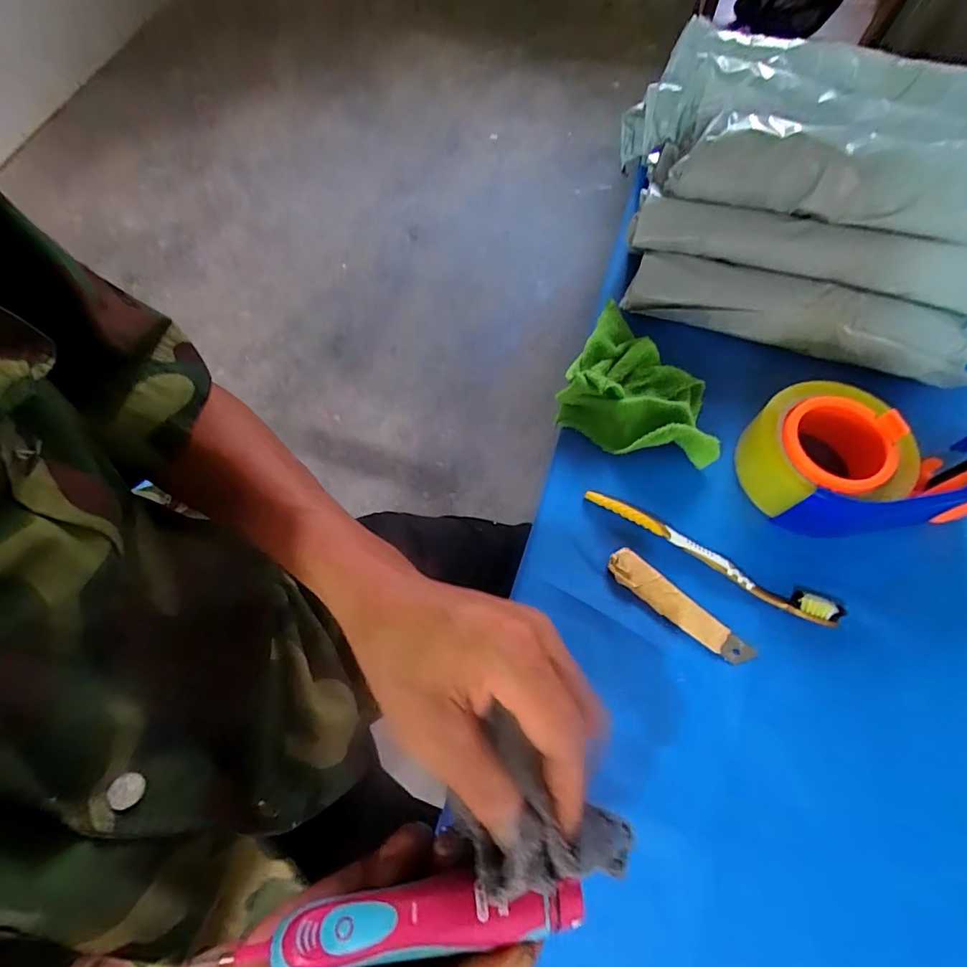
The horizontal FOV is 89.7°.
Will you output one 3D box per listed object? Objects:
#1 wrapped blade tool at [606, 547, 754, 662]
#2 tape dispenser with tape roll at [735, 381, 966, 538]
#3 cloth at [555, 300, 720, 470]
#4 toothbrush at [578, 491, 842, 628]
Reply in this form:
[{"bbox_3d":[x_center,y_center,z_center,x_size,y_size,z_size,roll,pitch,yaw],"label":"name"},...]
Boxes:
[{"bbox_3d":[0.136,0.086,0.339,0.108,0.008,0.024,39,74,17],"label":"wrapped blade tool"},{"bbox_3d":[0.275,-0.022,0.356,0.155,0.056,0.109,-7,67,-1],"label":"tape dispenser with tape roll"},{"bbox_3d":[0.136,-0.080,0.396,0.129,0.035,0.118,28,71,14],"label":"cloth"},{"bbox_3d":[0.159,0.051,0.350,0.183,0.013,0.016,28,71,14],"label":"toothbrush"}]

